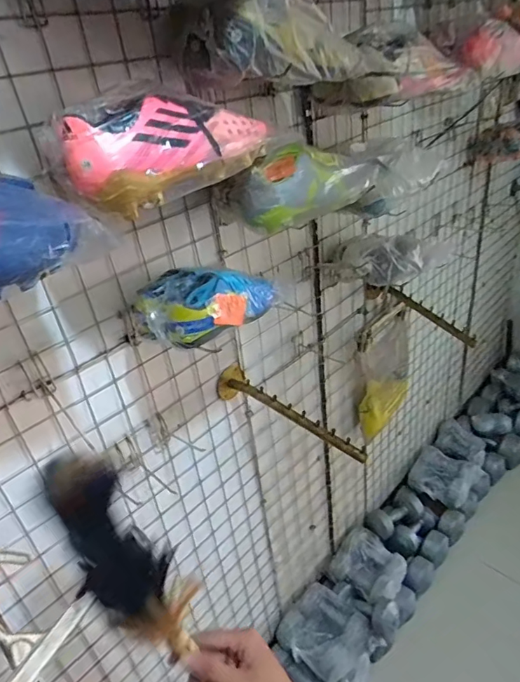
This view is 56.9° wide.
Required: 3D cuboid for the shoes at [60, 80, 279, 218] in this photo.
[{"bbox_3d":[-0.092,-0.218,0.524,0.080,0.105,0.228,22,41,39],"label":"shoes"}]

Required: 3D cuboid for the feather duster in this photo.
[{"bbox_3d":[-0.136,0.206,0.468,0.078,0.212,0.055,-33,-1,-36],"label":"feather duster"}]

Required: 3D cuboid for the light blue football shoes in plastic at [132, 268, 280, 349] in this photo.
[{"bbox_3d":[-0.075,-0.064,0.681,0.108,0.075,0.185,22,41,39],"label":"light blue football shoes in plastic"}]

